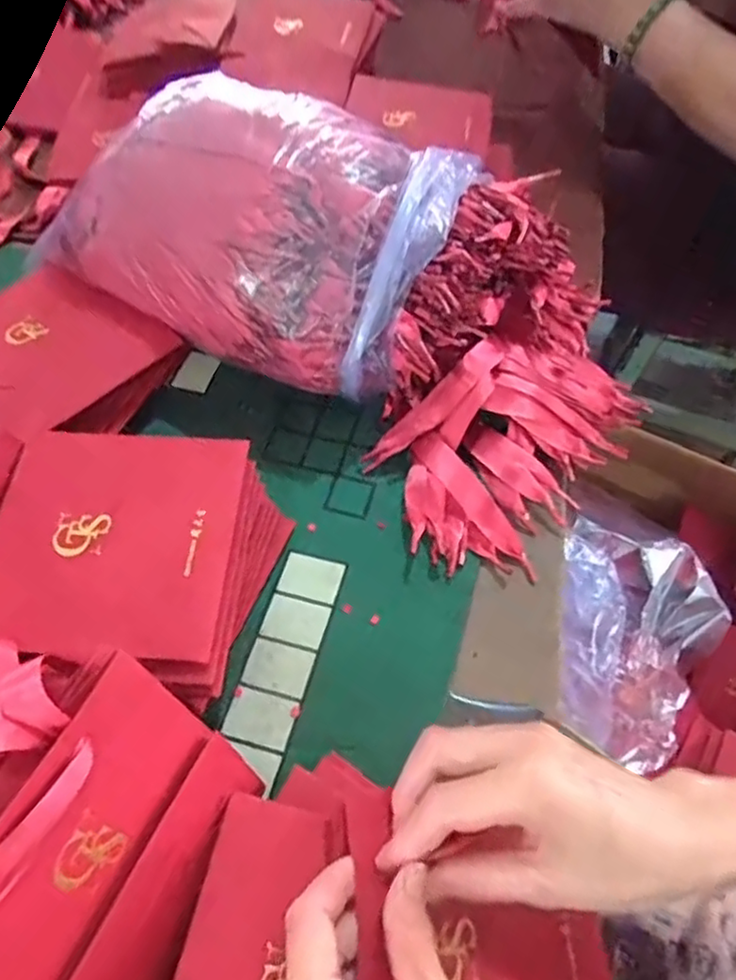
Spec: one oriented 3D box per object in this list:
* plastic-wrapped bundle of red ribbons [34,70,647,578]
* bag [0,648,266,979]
[{"bbox_3d":[-0.005,-0.157,0.481,0.413,0.160,0.238,33,62,19],"label":"plastic-wrapped bundle of red ribbons"},{"bbox_3d":[-0.117,0.157,0.270,0.014,0.131,0.149,-7,38,37],"label":"bag"}]

